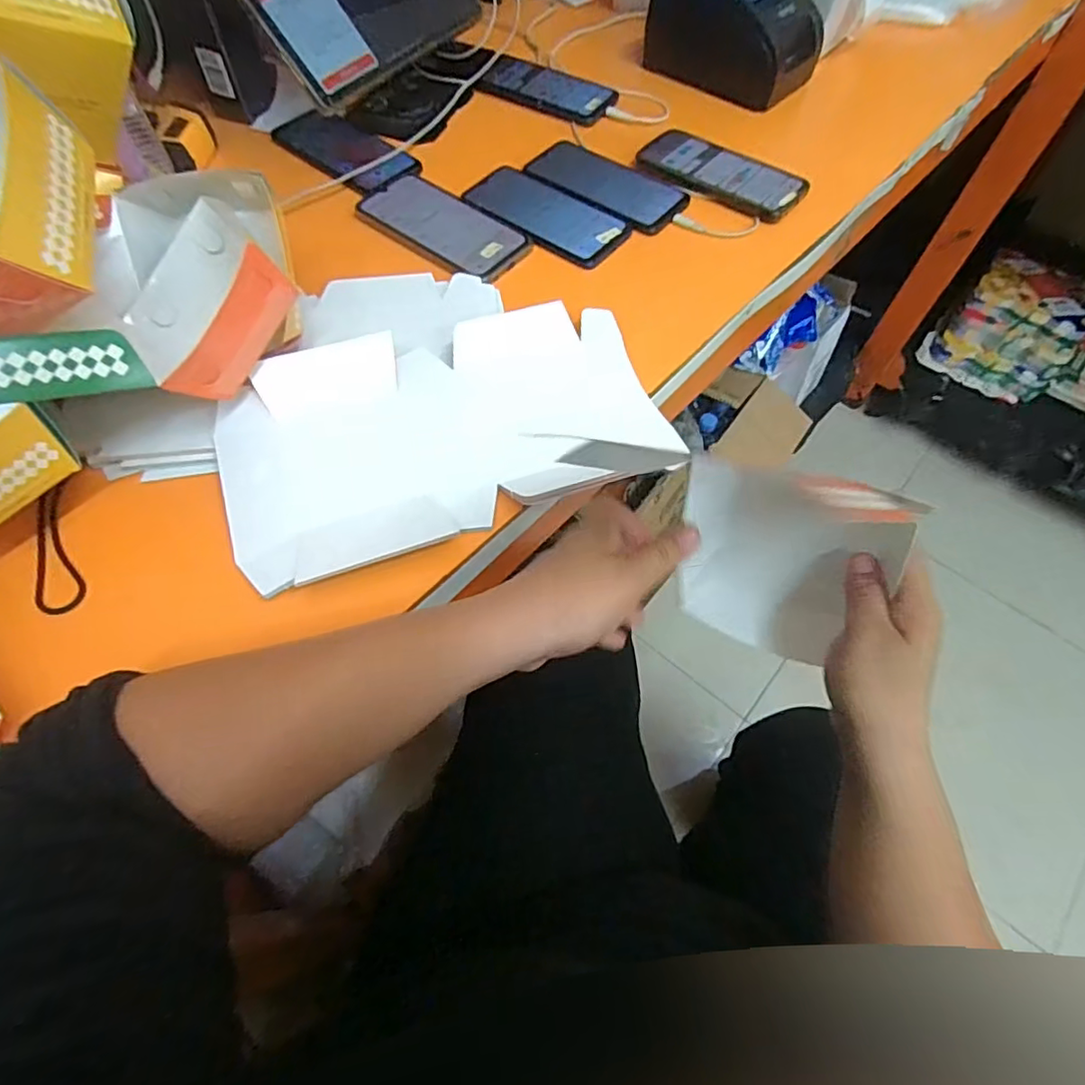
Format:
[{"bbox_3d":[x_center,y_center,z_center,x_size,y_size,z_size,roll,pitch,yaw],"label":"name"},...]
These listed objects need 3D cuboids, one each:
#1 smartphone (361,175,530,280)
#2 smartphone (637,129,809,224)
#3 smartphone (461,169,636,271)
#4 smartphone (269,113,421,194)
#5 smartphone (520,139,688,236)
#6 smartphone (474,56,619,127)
[{"bbox_3d":[-0.100,-0.309,0.568,0.174,0.004,0.083,35,66,17],"label":"smartphone"},{"bbox_3d":[0.184,-0.386,0.615,0.173,0.012,0.077,35,66,17],"label":"smartphone"},{"bbox_3d":[0.002,-0.326,0.583,0.164,0.010,0.076,37,67,17],"label":"smartphone"},{"bbox_3d":[-0.214,-0.421,0.631,0.173,0.012,0.073,38,67,18],"label":"smartphone"},{"bbox_3d":[0.066,-0.372,0.608,0.166,0.008,0.076,37,67,18],"label":"smartphone"},{"bbox_3d":[0.004,-0.531,0.690,0.160,0.009,0.079,25,64,12],"label":"smartphone"}]

